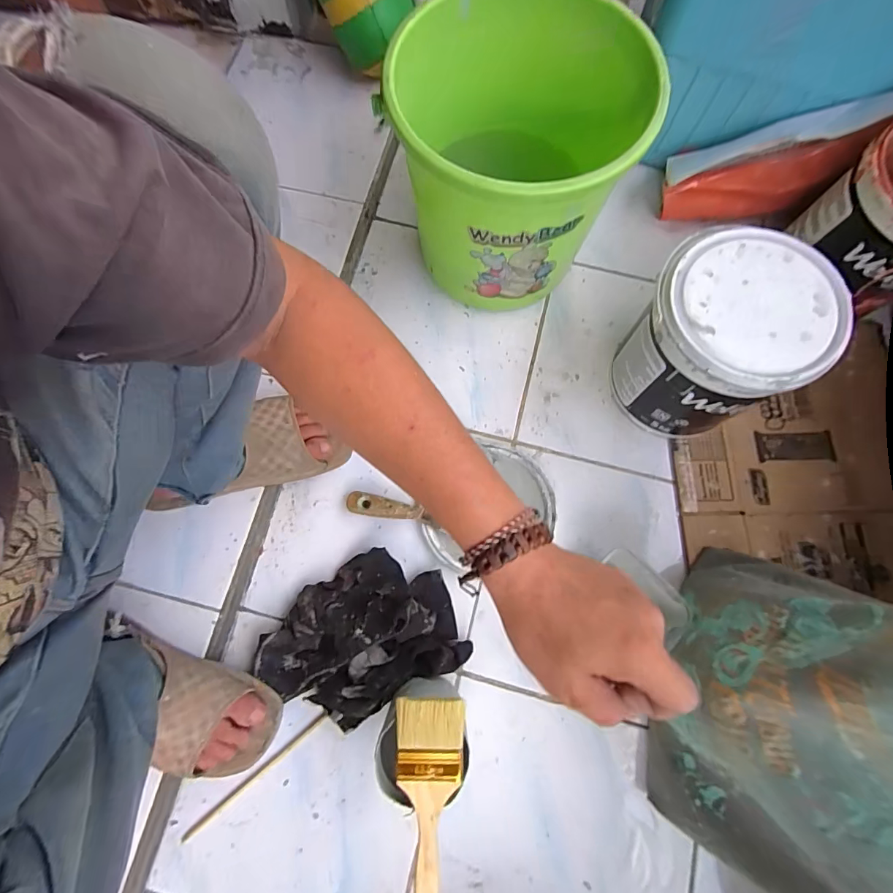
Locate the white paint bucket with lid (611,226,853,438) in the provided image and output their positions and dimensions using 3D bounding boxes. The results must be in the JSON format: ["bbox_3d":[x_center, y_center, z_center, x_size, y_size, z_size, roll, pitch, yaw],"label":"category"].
[{"bbox_3d":[0.307,-0.122,0.520,0.167,0.192,0.173,0,75,2],"label":"white paint bucket with lid"}]

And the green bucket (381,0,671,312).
[{"bbox_3d":[0.080,-0.341,0.525,0.276,0.218,0.269,0,75,2],"label":"green bucket"}]

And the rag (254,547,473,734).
[{"bbox_3d":[-0.104,0.228,0.512,0.233,0.044,0.167,-26,78,-7],"label":"rag"}]

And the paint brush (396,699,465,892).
[{"bbox_3d":[-0.016,0.311,0.375,0.059,0.008,0.161,1,75,2],"label":"paint brush"}]

